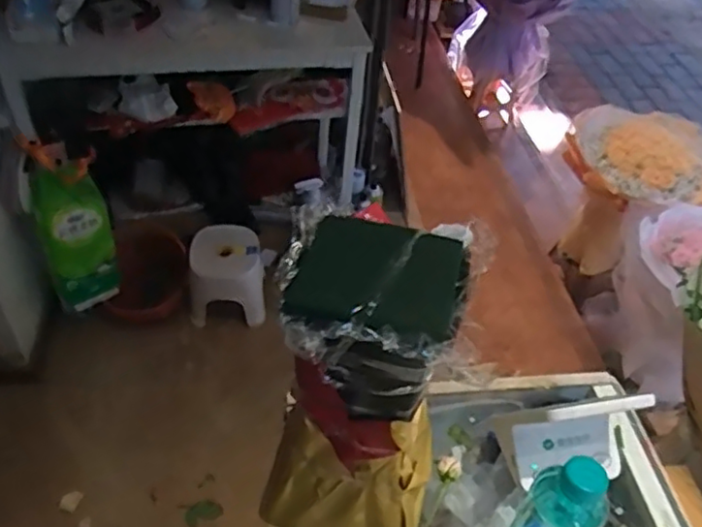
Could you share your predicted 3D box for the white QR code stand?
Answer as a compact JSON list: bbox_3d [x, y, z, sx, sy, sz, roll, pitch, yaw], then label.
[{"bbox_3d":[0.227,0.167,0.642,0.119,0.122,0.060,-4,46,-9],"label":"white QR code stand"}]

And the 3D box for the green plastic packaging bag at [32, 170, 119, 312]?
[{"bbox_3d":[-0.693,-0.048,1.621,0.174,0.377,0.100,-15,49,-20],"label":"green plastic packaging bag"}]

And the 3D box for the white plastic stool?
[{"bbox_3d":[-0.358,0.027,1.827,0.223,0.210,0.217,-7,46,-12],"label":"white plastic stool"}]

